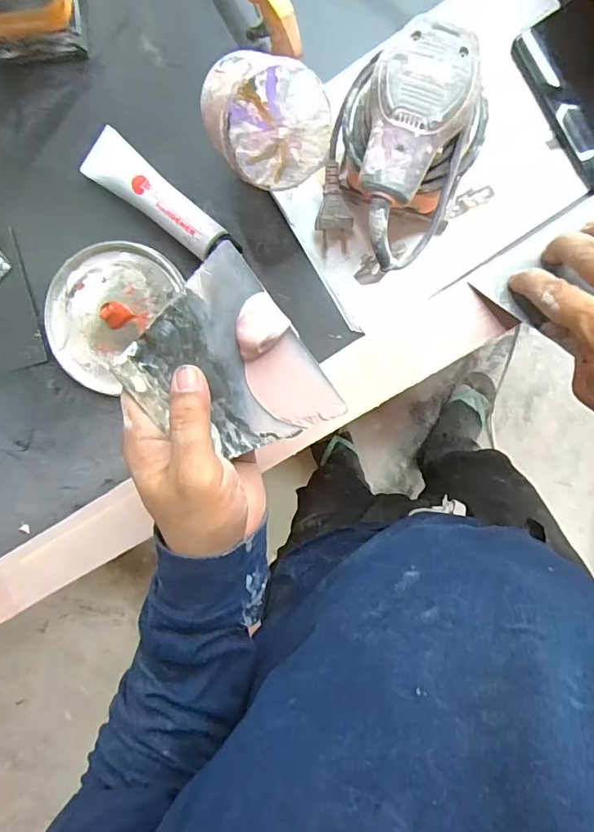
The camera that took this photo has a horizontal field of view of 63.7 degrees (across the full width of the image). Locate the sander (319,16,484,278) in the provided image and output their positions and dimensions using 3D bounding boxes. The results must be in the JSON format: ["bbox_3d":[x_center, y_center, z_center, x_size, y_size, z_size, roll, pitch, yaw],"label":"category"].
[{"bbox_3d":[0.081,-0.200,0.387,0.123,0.123,0.158,15,98,5],"label":"sander"}]

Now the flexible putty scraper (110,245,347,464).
[{"bbox_3d":[-0.040,-0.020,0.274,0.097,0.010,0.106,-37,102,13],"label":"flexible putty scraper"}]

